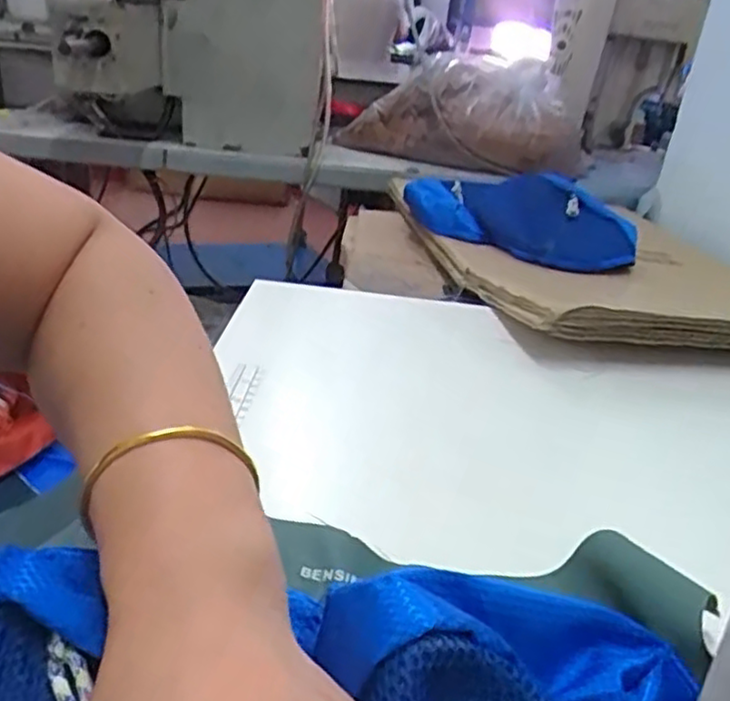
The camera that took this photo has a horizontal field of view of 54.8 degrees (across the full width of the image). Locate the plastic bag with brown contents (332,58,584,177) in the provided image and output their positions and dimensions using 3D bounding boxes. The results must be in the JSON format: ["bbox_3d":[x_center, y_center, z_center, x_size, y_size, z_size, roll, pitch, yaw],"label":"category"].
[{"bbox_3d":[0.182,-0.433,1.286,0.429,0.169,0.252,11,25,9],"label":"plastic bag with brown contents"}]

